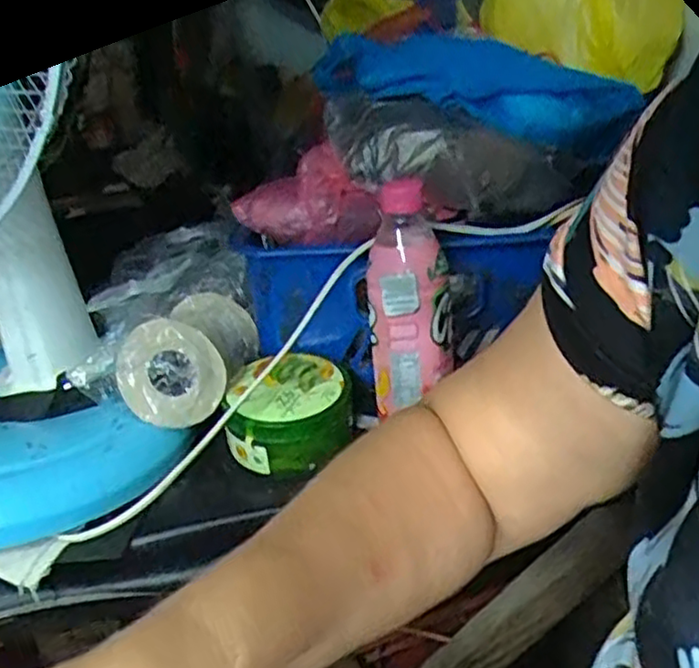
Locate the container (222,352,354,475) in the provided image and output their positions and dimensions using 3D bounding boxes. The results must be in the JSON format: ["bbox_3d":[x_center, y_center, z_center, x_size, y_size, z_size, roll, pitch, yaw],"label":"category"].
[{"bbox_3d":[-0.048,0.062,0.571,0.098,0.062,0.083,-4,23,-2],"label":"container"}]

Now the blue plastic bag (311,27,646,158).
[{"bbox_3d":[0.093,-0.214,0.594,0.280,0.069,0.078,19,29,17],"label":"blue plastic bag"}]

